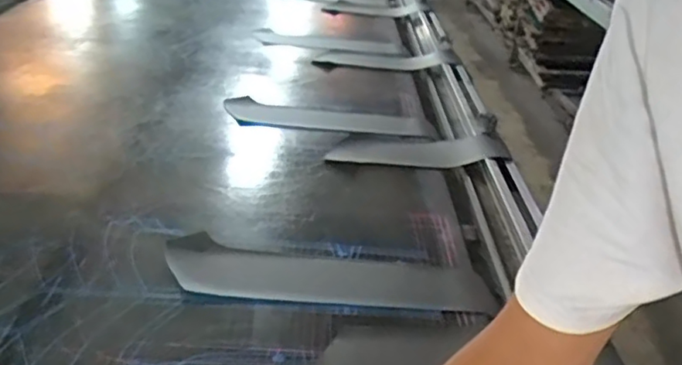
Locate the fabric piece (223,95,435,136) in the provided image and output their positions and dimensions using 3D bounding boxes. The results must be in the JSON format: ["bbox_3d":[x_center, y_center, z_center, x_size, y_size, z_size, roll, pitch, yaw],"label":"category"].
[{"bbox_3d":[-0.026,-0.141,1.265,0.428,0.019,0.120,3,30,-5],"label":"fabric piece"}]

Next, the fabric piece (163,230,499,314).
[{"bbox_3d":[-0.013,0.119,0.794,0.427,0.007,0.114,6,30,-1],"label":"fabric piece"}]

